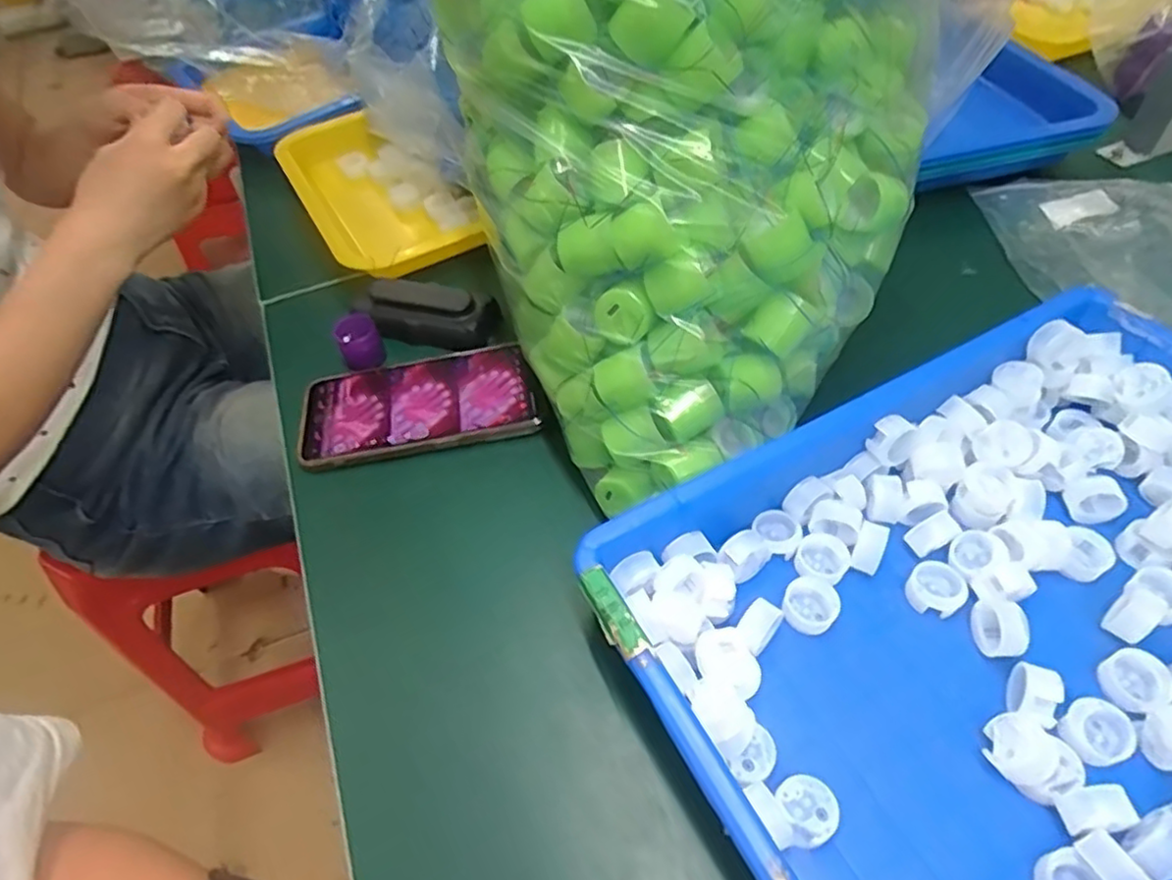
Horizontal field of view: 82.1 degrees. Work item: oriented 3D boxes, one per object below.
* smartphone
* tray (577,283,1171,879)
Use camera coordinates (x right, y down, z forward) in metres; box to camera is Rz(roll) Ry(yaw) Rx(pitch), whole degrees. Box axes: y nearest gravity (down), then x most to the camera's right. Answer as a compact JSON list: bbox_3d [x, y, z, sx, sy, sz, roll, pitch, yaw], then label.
[{"bbox_3d":[-0.114,-0.027,0.458,0.155,0.008,0.082,-14,52,-6],"label":"smartphone"},{"bbox_3d":[0.208,0.079,0.325,0.365,0.062,0.244,-25,54,-14],"label":"tray"}]

